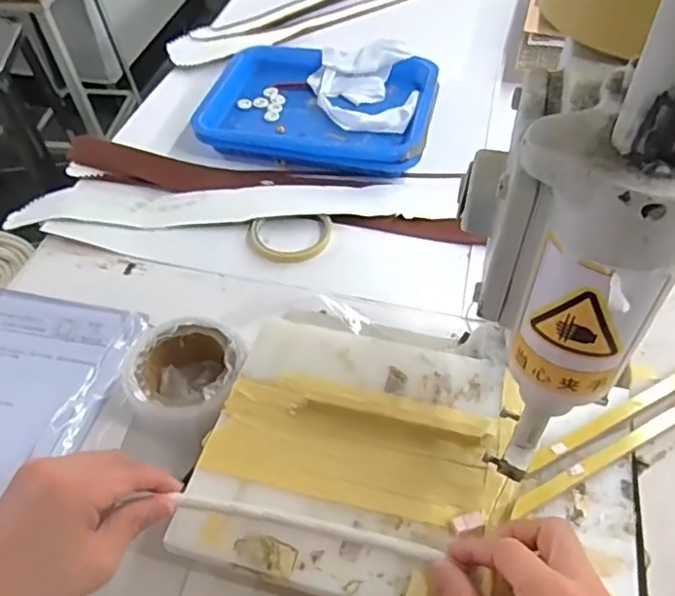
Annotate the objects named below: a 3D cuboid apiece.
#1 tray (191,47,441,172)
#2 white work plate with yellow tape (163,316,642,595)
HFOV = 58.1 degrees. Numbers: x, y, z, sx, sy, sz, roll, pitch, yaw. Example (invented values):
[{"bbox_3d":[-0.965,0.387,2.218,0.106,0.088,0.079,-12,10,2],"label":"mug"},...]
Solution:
[{"bbox_3d":[-0.023,-0.252,0.792,0.290,0.040,0.223,8,50,7],"label":"tray"},{"bbox_3d":[0.055,0.117,0.430,0.293,0.012,0.198,12,51,11],"label":"white work plate with yellow tape"}]

